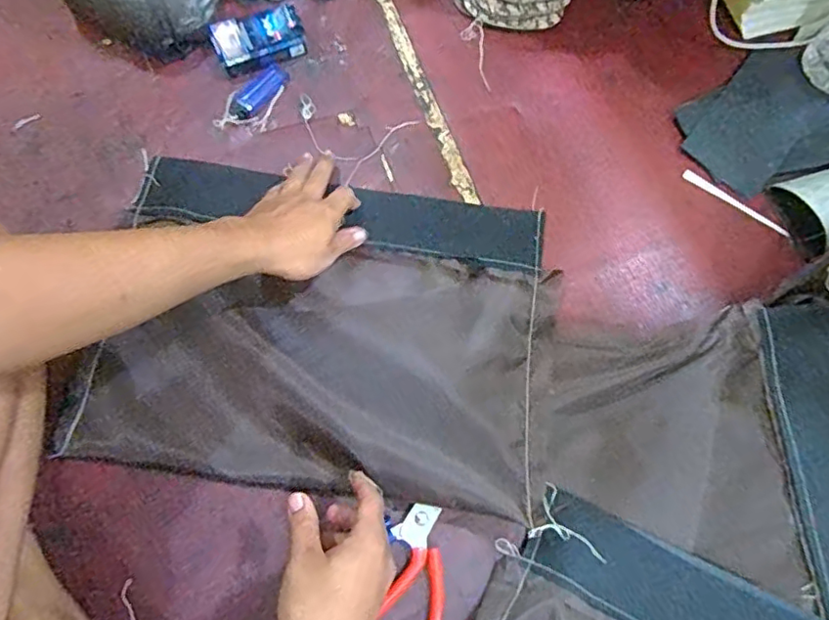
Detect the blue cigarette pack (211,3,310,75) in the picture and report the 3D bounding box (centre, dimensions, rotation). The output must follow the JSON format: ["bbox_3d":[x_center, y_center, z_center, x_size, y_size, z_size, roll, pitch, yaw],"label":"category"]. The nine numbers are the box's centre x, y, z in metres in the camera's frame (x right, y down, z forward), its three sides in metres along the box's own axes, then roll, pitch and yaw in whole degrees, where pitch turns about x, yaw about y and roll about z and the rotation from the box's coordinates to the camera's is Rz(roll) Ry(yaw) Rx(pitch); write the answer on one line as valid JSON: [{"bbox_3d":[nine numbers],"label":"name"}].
[{"bbox_3d":[-0.166,-0.290,0.642,0.093,0.021,0.056,-23,75,-6],"label":"blue cigarette pack"}]

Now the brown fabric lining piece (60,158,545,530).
[{"bbox_3d":[-0.088,0.017,0.567,0.411,0.033,0.299,8,74,2],"label":"brown fabric lining piece"}]

